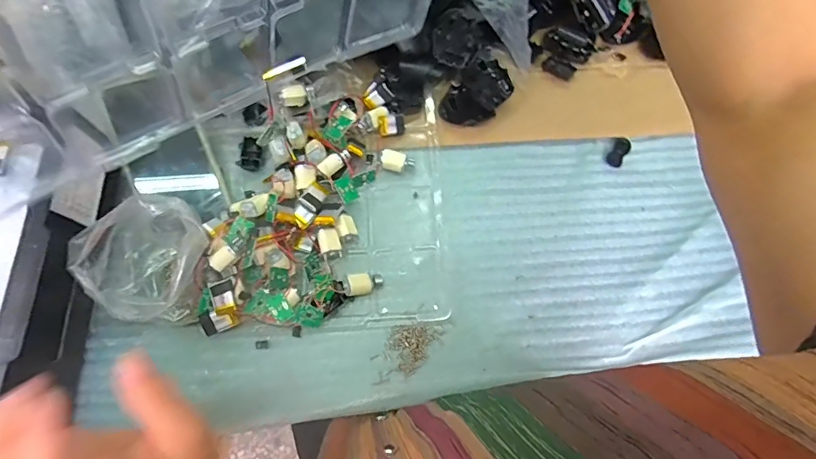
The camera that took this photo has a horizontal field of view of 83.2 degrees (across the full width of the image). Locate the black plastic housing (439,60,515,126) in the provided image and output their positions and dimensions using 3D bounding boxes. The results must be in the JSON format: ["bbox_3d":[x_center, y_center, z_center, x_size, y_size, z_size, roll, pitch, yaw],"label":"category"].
[{"bbox_3d":[0.077,-0.151,0.516,0.057,0.031,0.080,37,73,10],"label":"black plastic housing"}]

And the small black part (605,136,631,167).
[{"bbox_3d":[0.237,-0.088,0.516,0.019,0.004,0.043,30,72,8],"label":"small black part"}]

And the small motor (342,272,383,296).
[{"bbox_3d":[-0.044,0.055,0.451,0.037,0.024,0.020,-11,71,-6],"label":"small motor"}]

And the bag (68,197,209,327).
[{"bbox_3d":[-0.231,0.028,0.414,0.078,0.095,0.103,2,71,-1],"label":"bag"}]

